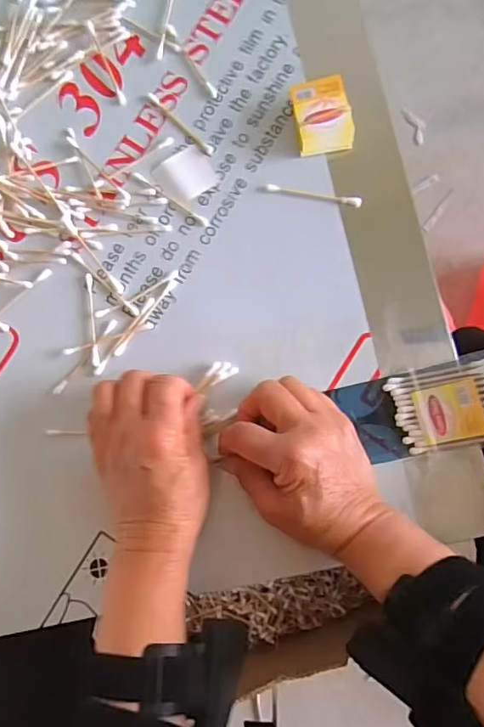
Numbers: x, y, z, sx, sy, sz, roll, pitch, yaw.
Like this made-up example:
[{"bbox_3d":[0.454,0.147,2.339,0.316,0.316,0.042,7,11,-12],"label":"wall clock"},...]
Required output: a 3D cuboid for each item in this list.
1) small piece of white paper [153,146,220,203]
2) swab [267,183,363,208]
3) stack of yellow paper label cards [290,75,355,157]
[{"bbox_3d":[-0.044,-0.151,0.406,0.045,0.004,0.038,-33,83,0],"label":"small piece of white paper"},{"bbox_3d":[0.056,-0.131,0.395,0.074,0.004,0.007,12,85,4],"label":"swab"},{"bbox_3d":[0.062,-0.189,0.391,0.041,0.025,0.053,-11,84,2],"label":"stack of yellow paper label cards"}]

